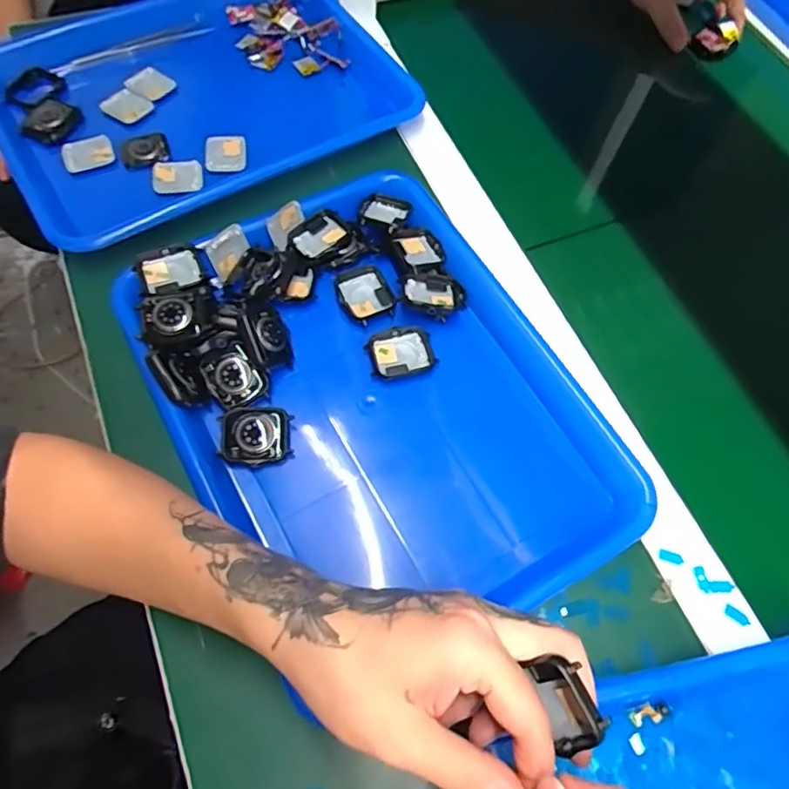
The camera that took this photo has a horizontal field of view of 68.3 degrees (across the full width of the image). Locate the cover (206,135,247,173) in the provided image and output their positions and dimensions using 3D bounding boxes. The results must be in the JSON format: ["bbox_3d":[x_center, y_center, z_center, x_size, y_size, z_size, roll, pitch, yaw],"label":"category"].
[{"bbox_3d":[-0.145,-0.209,0.505,0.034,0.007,0.035,1,81,-18],"label":"cover"}]

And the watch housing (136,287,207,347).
[{"bbox_3d":[-0.152,-0.051,0.399,0.042,0.018,0.038,-17,67,-10],"label":"watch housing"}]

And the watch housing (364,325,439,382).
[{"bbox_3d":[0.004,-0.030,0.425,0.046,0.007,0.037,-15,66,-10],"label":"watch housing"}]

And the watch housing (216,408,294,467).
[{"bbox_3d":[-0.092,0.028,0.383,0.046,0.015,0.037,-2,65,-4],"label":"watch housing"}]

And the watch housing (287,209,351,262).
[{"bbox_3d":[-0.058,-0.123,0.459,0.046,0.014,0.035,-37,72,-18],"label":"watch housing"}]

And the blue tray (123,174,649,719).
[{"bbox_3d":[-0.011,0.000,0.394,0.257,0.042,0.327,-29,69,-15],"label":"blue tray"}]

